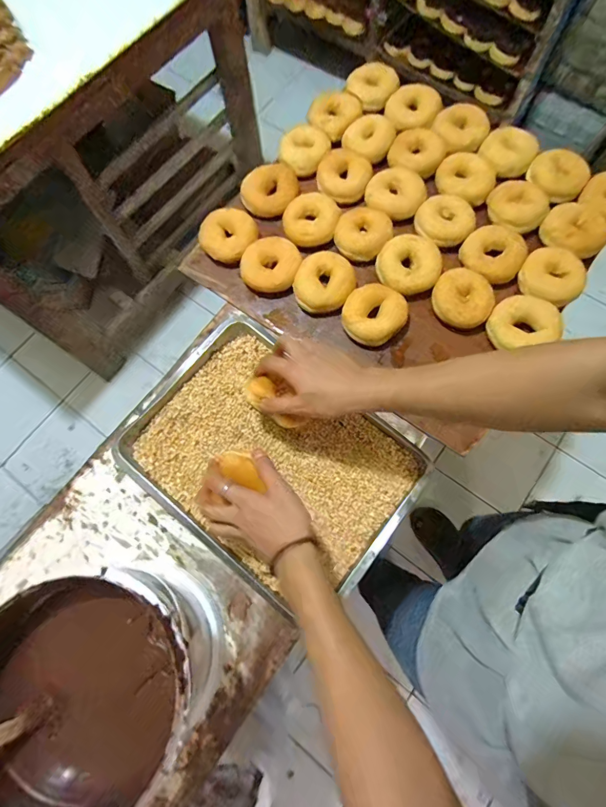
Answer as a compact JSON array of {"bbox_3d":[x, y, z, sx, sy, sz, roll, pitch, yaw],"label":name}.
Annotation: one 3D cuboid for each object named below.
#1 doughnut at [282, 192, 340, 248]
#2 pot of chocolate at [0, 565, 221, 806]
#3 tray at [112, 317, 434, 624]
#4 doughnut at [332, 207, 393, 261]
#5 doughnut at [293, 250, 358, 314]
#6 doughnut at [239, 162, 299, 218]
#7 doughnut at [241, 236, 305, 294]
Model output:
[{"bbox_3d":[0.015,-0.314,0.686,0.087,0.032,0.086,-1,72,2],"label":"doughnut"},{"bbox_3d":[-0.210,0.288,0.440,0.202,0.166,0.214,-1,72,2],"label":"pot of chocolate"},{"bbox_3d":[-0.046,0.077,0.573,0.374,0.028,0.277,37,77,13],"label":"tray"},{"bbox_3d":[0.100,-0.288,0.668,0.091,0.029,0.101,11,73,6],"label":"doughnut"},{"bbox_3d":[0.035,-0.194,0.642,0.084,0.031,0.099,30,76,11],"label":"doughnut"},{"bbox_3d":[-0.054,-0.377,0.711,0.078,0.035,0.096,38,78,13],"label":"doughnut"},{"bbox_3d":[-0.053,-0.230,0.663,0.090,0.037,0.092,-1,72,2],"label":"doughnut"}]

